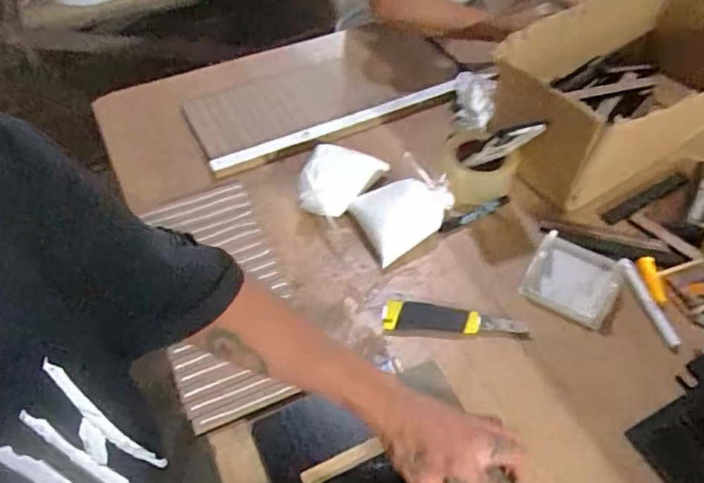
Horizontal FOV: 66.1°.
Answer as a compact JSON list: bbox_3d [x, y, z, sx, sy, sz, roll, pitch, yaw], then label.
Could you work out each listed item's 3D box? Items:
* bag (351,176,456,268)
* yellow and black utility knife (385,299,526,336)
[{"bbox_3d":[0.073,-0.049,0.794,0.139,0.063,0.108,-29,56,-21],"label":"bag"},{"bbox_3d":[0.130,0.102,0.695,0.182,0.020,0.041,8,51,7],"label":"yellow and black utility knife"}]

